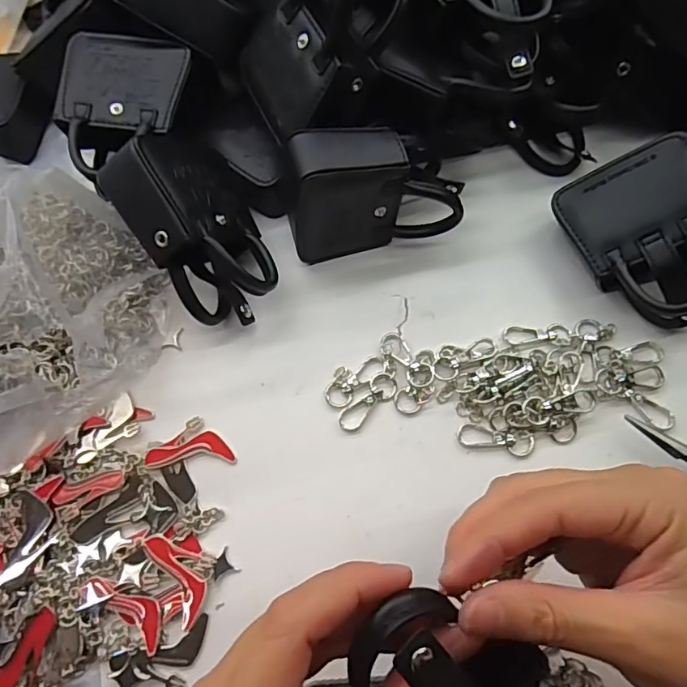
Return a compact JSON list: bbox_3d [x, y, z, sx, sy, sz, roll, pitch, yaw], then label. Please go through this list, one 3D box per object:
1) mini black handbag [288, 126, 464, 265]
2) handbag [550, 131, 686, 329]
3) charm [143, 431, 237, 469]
[{"bbox_3d":[0.017,-0.090,0.314,0.104,0.075,0.047,-10,66,-3],"label":"mini black handbag"},{"bbox_3d":[0.173,-0.059,0.299,0.077,0.041,0.099,-28,69,23],"label":"handbag"},{"bbox_3d":[-0.083,0.057,0.288,0.048,0.004,0.017,-4,66,0],"label":"charm"}]

